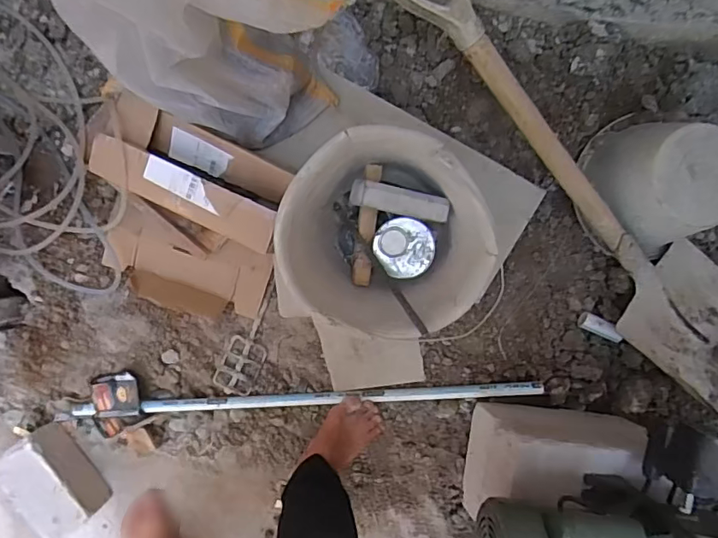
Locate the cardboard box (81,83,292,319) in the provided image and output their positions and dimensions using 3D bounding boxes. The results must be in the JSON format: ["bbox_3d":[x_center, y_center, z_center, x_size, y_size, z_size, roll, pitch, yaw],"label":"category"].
[{"bbox_3d":[-0.297,-0.073,0.893,0.308,0.162,0.326,23,95,0],"label":"cardboard box"}]

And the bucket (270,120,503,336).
[{"bbox_3d":[0.040,-0.049,0.818,0.269,0.239,0.289,0,95,2],"label":"bucket"}]

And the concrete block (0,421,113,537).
[{"bbox_3d":[-0.586,0.408,0.988,0.106,0.095,0.193,-36,93,5],"label":"concrete block"}]

